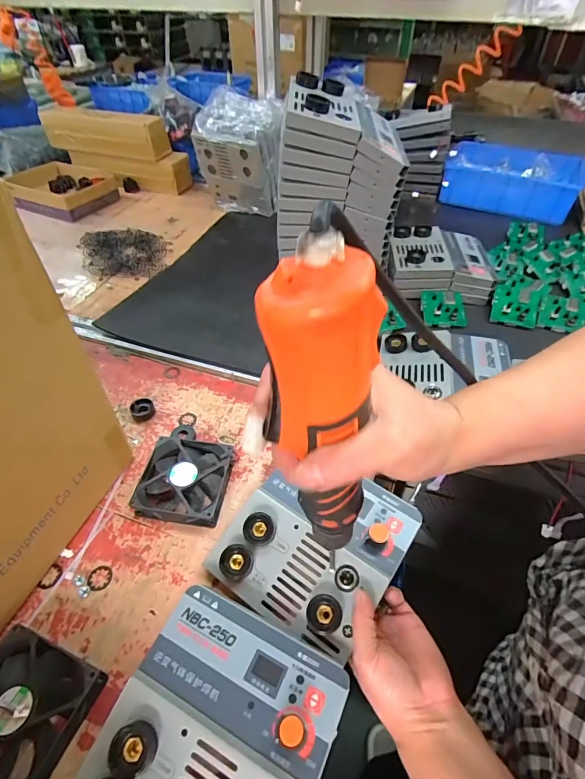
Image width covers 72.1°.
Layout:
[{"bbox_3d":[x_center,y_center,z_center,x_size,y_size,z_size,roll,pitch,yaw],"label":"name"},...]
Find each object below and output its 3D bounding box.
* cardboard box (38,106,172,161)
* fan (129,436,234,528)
[{"bbox_3d":[-0.507,-0.704,1.100,0.387,0.098,0.079,18,49,16],"label":"cardboard box"},{"bbox_3d":[-0.120,0.103,0.456,0.094,0.027,0.095,7,47,6],"label":"fan"}]

